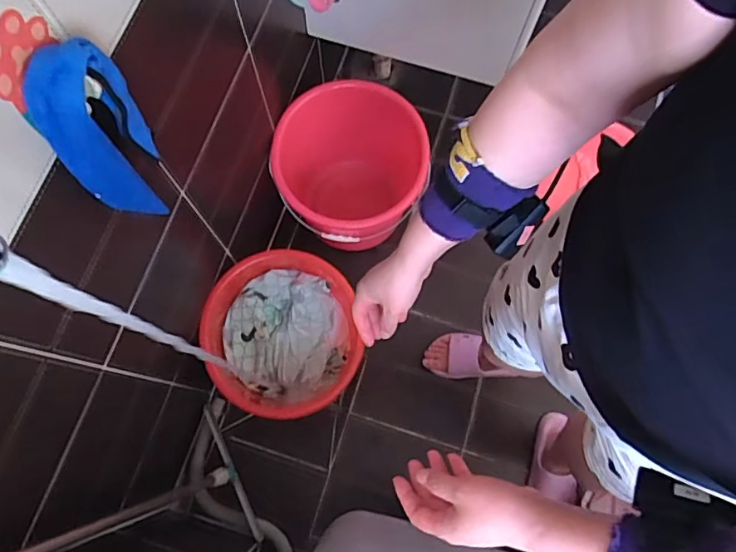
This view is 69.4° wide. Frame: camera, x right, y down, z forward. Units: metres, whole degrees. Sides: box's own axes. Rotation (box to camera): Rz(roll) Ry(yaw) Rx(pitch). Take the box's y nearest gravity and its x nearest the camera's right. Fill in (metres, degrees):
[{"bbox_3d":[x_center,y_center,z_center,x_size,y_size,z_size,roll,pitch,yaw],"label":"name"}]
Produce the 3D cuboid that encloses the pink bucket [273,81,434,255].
[{"bbox_3d":[-0.037,-0.255,1.309,0.343,0.275,0.339,0,74,0],"label":"pink bucket"}]

